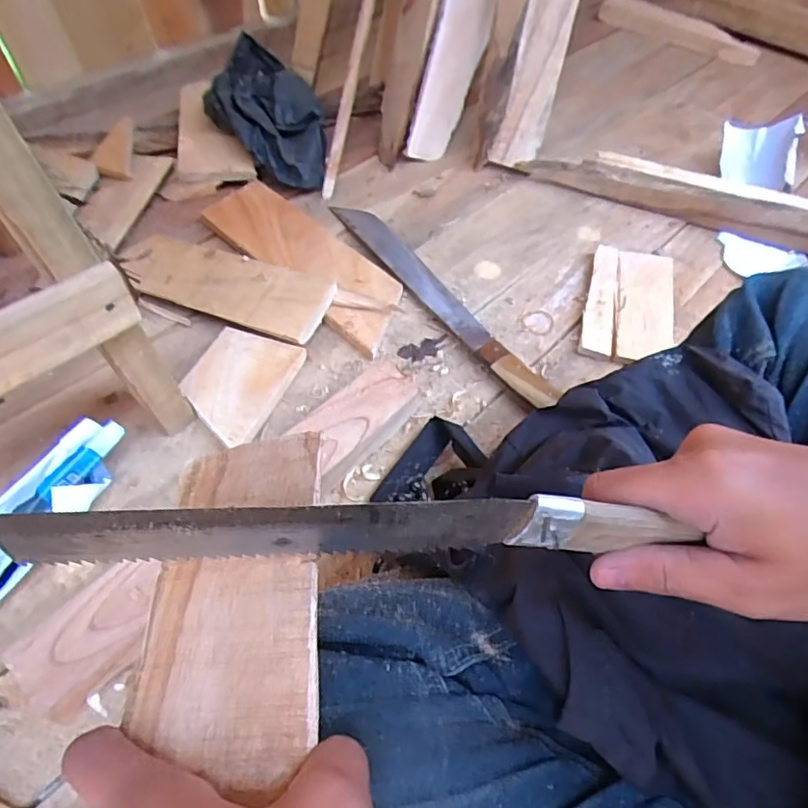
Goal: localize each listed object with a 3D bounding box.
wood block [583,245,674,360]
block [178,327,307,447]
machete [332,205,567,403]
[{"bbox_3d":[0.264,-0.119,0.682,0.095,0.019,0.178,14,54,8],"label":"wood block"},{"bbox_3d":[-0.167,-0.020,0.579,0.098,0.018,0.128,17,54,10],"label":"block"},{"bbox_3d":[0.036,-0.133,0.668,0.043,0.029,0.392,-27,59,-21],"label":"machete"}]

